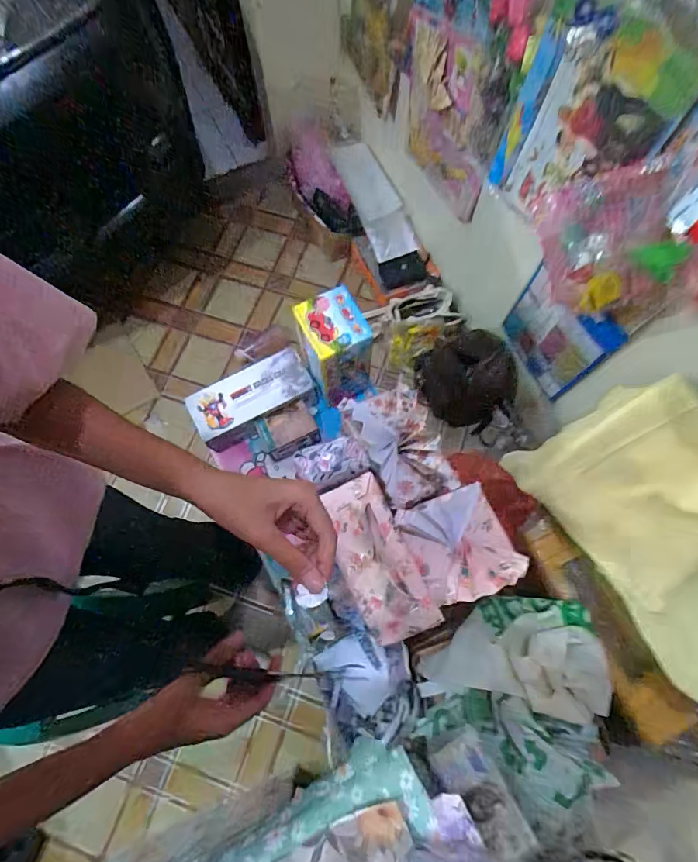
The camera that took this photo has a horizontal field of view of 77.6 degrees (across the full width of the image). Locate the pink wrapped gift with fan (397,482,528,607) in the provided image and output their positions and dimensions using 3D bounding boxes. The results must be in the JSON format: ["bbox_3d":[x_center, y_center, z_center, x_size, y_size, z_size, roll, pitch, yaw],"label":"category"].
[{"bbox_3d":[0.150,0.156,0.595,0.140,0.071,0.134,-22,72,-6],"label":"pink wrapped gift with fan"}]

